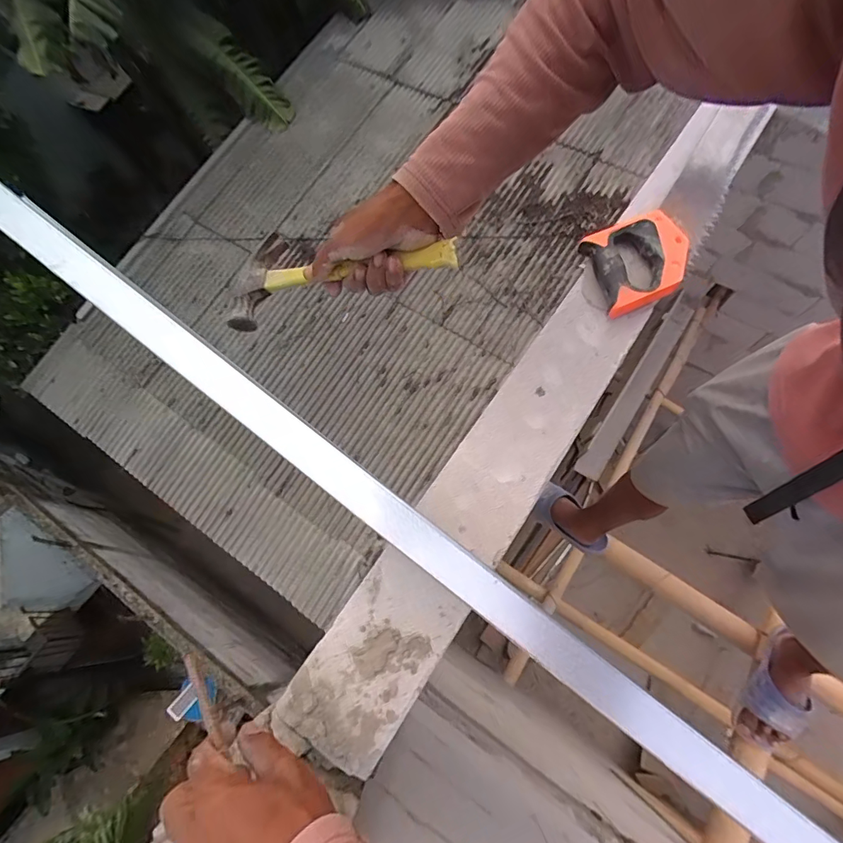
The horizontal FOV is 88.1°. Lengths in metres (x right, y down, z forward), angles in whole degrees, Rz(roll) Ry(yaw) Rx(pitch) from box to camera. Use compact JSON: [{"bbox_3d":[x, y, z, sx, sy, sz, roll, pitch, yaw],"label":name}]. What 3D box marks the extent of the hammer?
[{"bbox_3d":[-0.087,-0.169,0.465,0.269,0.032,0.127,0,65,24],"label":"hammer"}]

